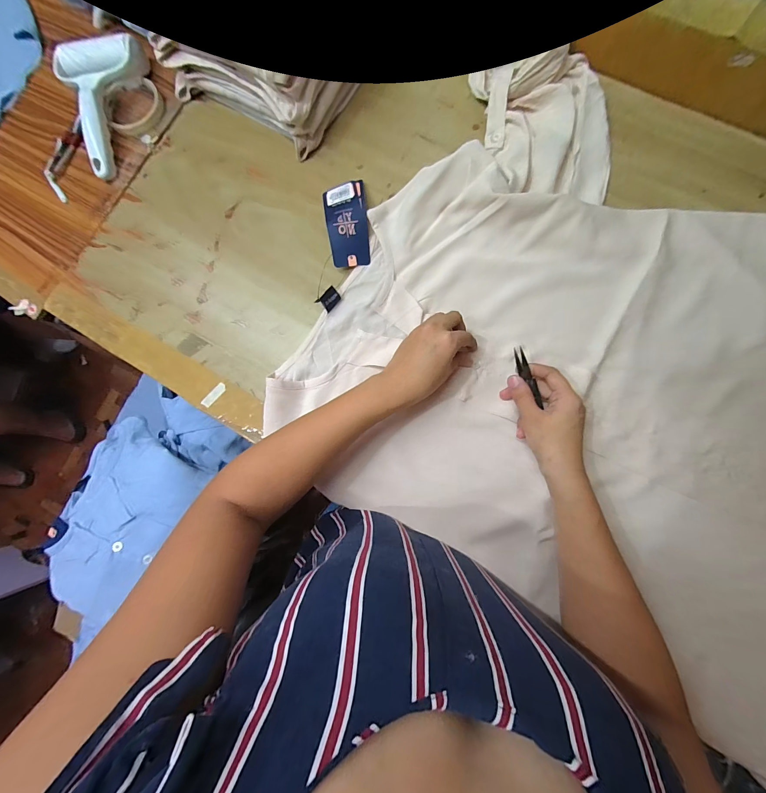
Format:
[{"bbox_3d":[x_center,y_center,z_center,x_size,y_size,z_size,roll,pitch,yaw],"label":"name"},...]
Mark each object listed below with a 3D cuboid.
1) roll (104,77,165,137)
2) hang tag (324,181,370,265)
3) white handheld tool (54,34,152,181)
[{"bbox_3d":[-0.350,-0.409,0.470,0.078,0.014,0.080,-1,84,6],"label":"roll"},{"bbox_3d":[-0.043,-0.215,0.407,0.049,0.025,0.110,-9,83,5],"label":"hang tag"},{"bbox_3d":[-0.399,-0.400,0.454,0.107,0.039,0.187,15,85,7],"label":"white handheld tool"}]

